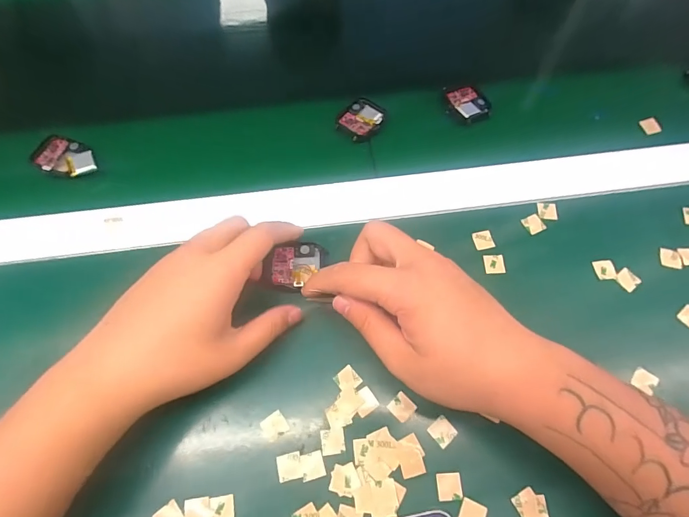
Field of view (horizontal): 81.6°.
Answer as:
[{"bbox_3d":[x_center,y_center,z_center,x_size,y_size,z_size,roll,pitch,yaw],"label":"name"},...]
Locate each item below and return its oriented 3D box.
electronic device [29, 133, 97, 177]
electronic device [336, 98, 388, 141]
[{"bbox_3d":[-0.242,-0.087,0.345,0.060,0.008,0.036,24,67,9],"label":"electronic device"},{"bbox_3d":[0.016,-0.131,0.374,0.039,0.006,0.047,37,69,14],"label":"electronic device"}]

